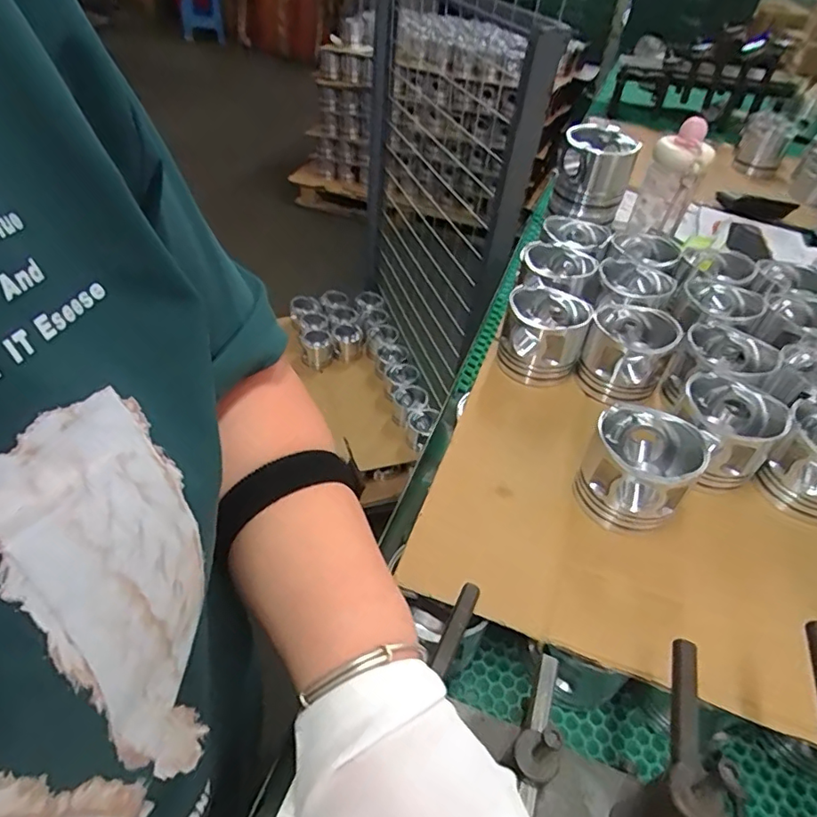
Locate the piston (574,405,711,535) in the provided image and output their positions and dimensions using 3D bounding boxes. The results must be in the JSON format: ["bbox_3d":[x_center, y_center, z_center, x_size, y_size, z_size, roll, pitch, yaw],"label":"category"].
[{"bbox_3d":[0.186,0.052,0.449,0.079,0.072,0.080,28,47,21],"label":"piston"}]

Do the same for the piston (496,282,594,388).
[{"bbox_3d":[0.142,-0.078,0.581,0.084,0.075,0.086,16,44,10],"label":"piston"}]

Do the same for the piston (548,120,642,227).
[{"bbox_3d":[0.287,-0.363,0.858,0.111,0.120,0.120,17,45,11],"label":"piston"}]

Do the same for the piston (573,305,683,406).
[{"bbox_3d":[0.222,-0.056,0.560,0.082,0.073,0.087,23,46,17],"label":"piston"}]

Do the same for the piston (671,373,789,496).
[{"bbox_3d":[0.278,0.024,0.491,0.085,0.073,0.088,27,47,21],"label":"piston"}]

